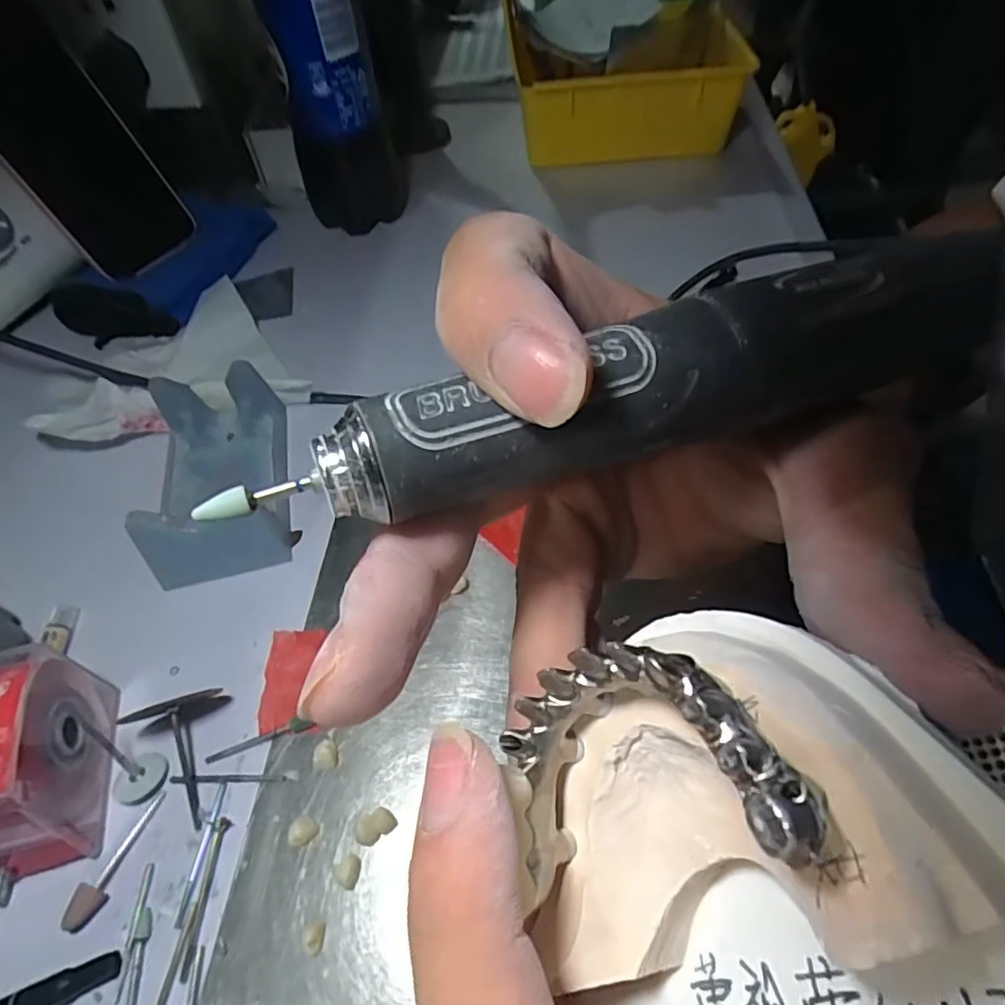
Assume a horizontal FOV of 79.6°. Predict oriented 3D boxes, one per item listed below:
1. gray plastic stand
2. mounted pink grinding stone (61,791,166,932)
[{"bbox_3d":[-0.141,-0.018,0.296,0.061,0.038,0.108,-12,55,-5],"label":"gray plastic stand"},{"bbox_3d":[-0.136,0.125,0.213,0.009,0.006,0.044,20,58,17],"label":"mounted pink grinding stone"}]

